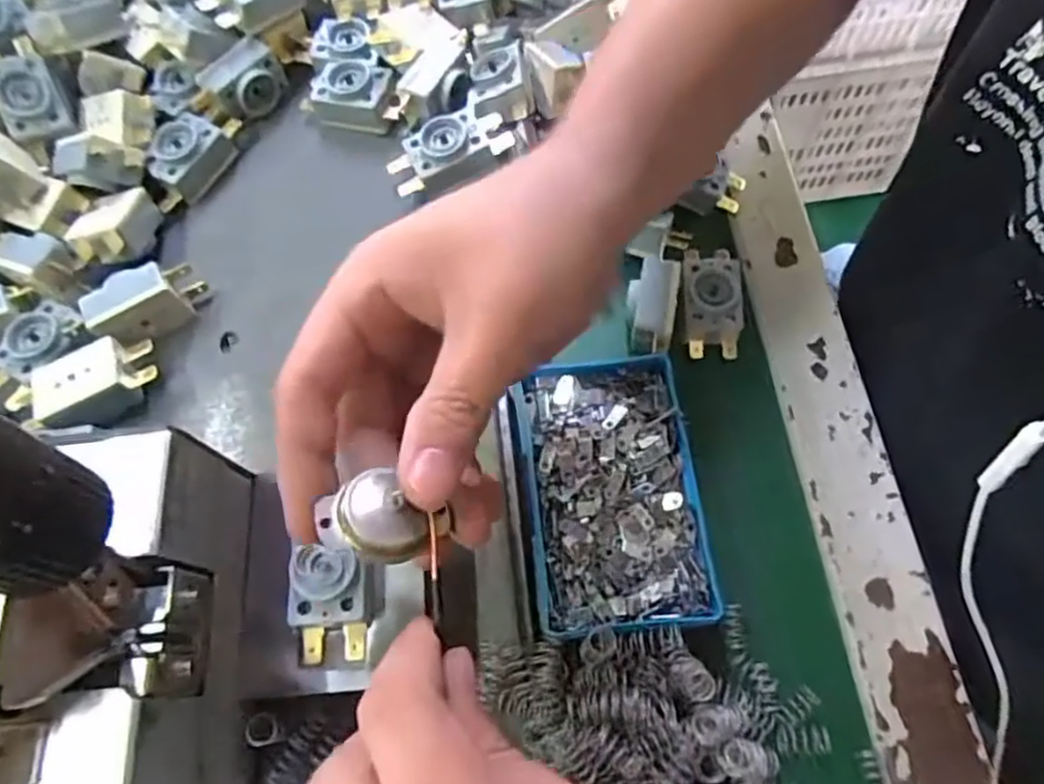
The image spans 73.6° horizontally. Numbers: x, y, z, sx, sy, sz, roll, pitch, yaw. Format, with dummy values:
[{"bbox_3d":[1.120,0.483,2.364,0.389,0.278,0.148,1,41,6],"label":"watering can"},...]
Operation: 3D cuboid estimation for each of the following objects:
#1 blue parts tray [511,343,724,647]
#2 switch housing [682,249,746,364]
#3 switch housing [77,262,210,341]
[{"bbox_3d":[0.037,0.040,0.294,0.069,0.018,0.113,-7,67,1],"label":"blue parts tray"},{"bbox_3d":[0.090,-0.043,0.332,0.026,0.016,0.052,0,67,4],"label":"switch housing"},{"bbox_3d":[-0.168,-0.039,0.311,0.047,0.025,0.022,-22,67,-5],"label":"switch housing"}]

